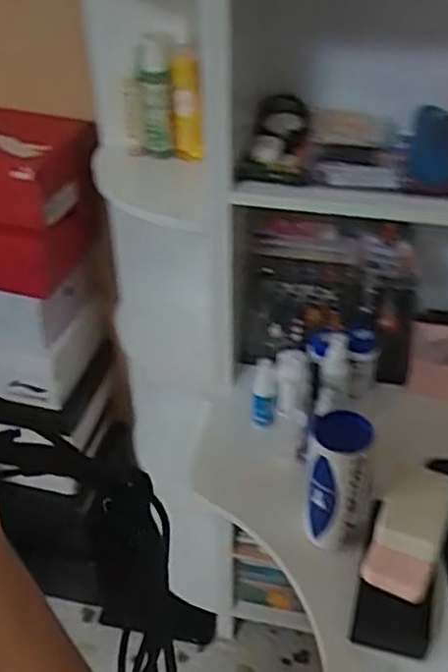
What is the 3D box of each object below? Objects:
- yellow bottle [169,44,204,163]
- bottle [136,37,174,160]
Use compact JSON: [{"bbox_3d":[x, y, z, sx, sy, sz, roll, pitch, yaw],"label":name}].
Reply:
[{"bbox_3d":[-0.055,-0.332,1.033,0.048,0.161,0.039,-3,37,-4],"label":"yellow bottle"},{"bbox_3d":[-0.103,-0.354,1.060,0.043,0.174,0.036,-6,38,-8],"label":"bottle"}]

